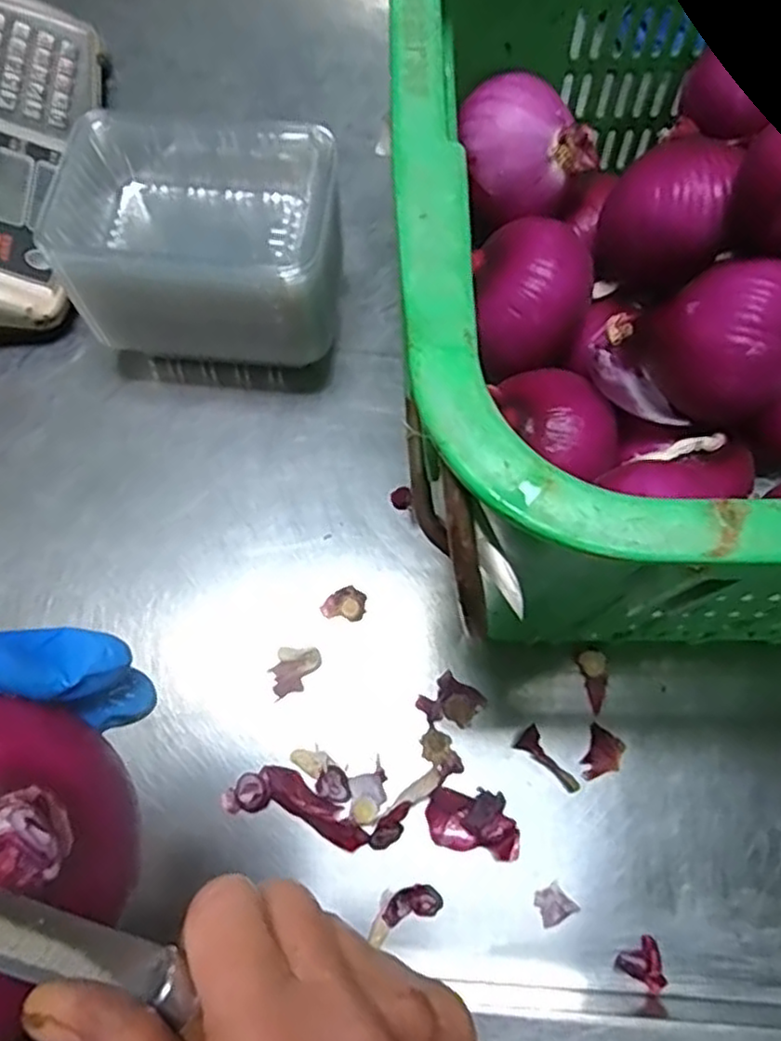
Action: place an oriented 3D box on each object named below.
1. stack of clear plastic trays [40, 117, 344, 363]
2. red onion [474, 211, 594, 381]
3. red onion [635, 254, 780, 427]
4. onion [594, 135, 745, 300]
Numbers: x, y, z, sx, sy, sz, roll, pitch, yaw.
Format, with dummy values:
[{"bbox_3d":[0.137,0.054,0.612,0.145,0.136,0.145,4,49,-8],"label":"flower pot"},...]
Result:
[{"bbox_3d":[-0.132,-0.197,0.520,0.181,0.136,0.169,-3,70,0],"label":"stack of clear plastic trays"},{"bbox_3d":[0.092,-0.144,0.462,0.080,0.069,0.079,0,70,1],"label":"red onion"},{"bbox_3d":[0.201,-0.107,0.413,0.075,0.066,0.085,-34,73,-11],"label":"red onion"},{"bbox_3d":[0.174,-0.194,0.451,0.070,0.076,0.073,0,70,1],"label":"onion"}]

